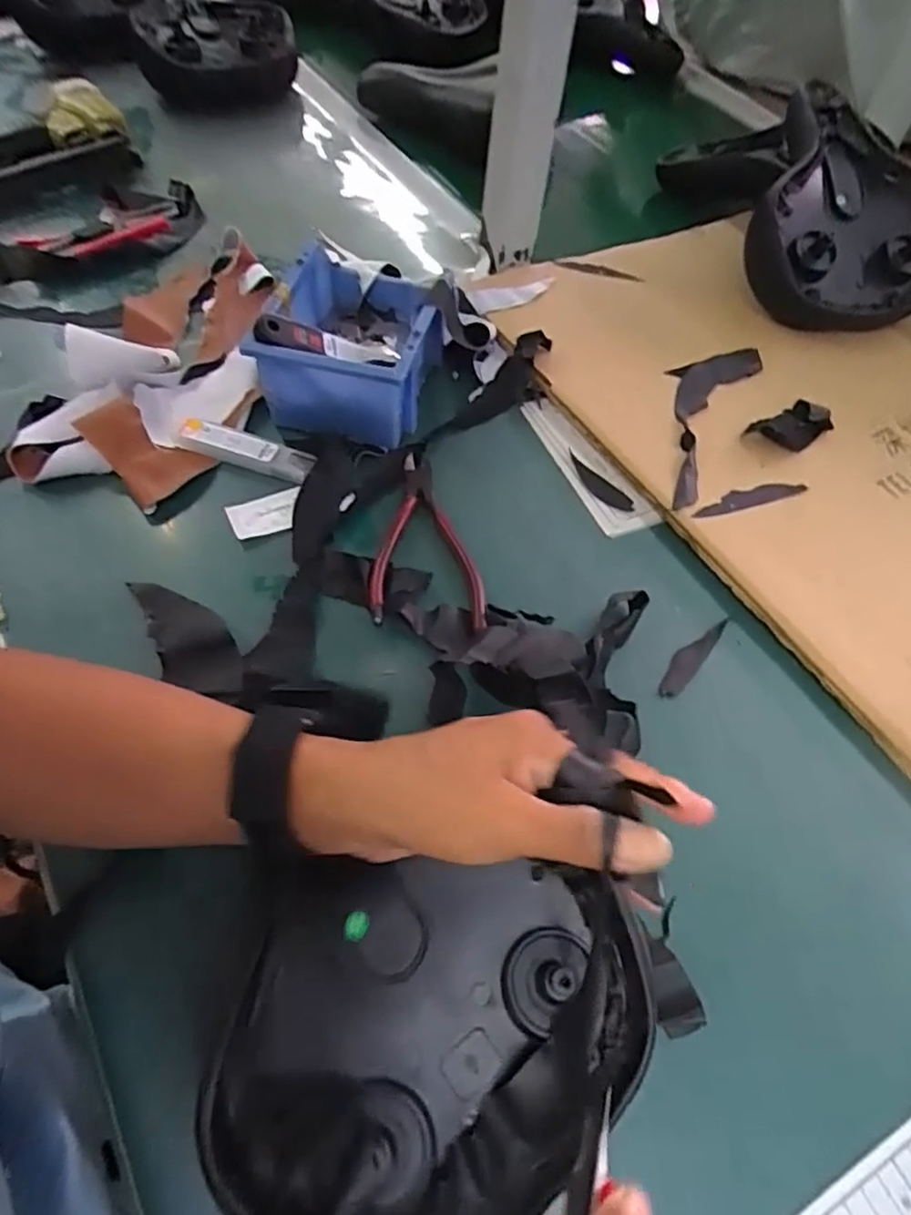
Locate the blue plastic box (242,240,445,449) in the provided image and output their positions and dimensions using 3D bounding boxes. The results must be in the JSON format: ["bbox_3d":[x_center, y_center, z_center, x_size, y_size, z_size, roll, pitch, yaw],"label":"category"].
[{"bbox_3d":[-0.076,-0.216,0.528,0.122,0.076,0.168,14,58,4],"label":"blue plastic box"}]

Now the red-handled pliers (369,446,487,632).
[{"bbox_3d":[-0.017,-0.055,0.461,0.075,0.019,0.162,3,57,-3],"label":"red-handled pliers"}]

